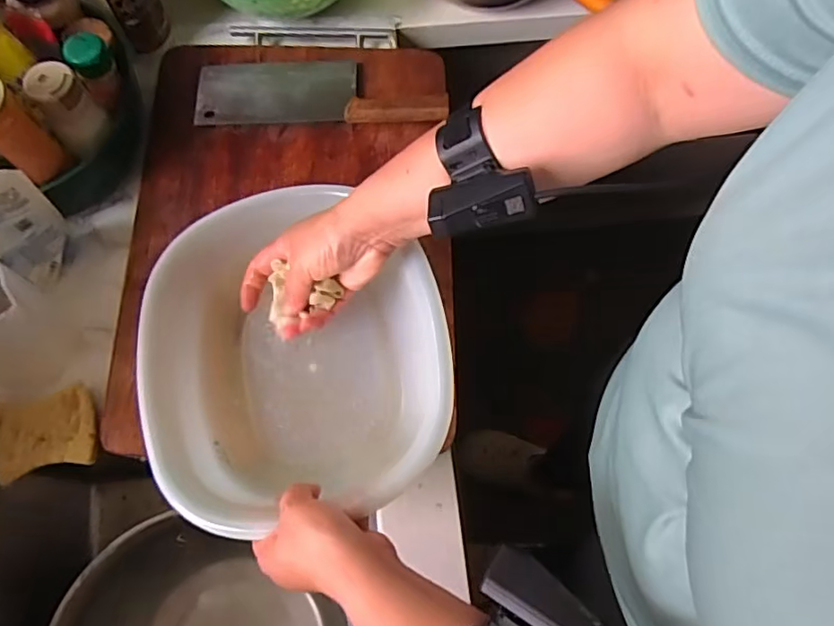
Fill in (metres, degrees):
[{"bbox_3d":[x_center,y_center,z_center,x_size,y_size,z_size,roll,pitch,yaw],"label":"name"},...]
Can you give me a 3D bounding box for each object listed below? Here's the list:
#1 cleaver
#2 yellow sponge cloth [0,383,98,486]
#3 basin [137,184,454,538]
[{"bbox_3d":[-0.113,-0.263,0.682,0.286,0.021,0.089,0,71,-1],"label":"cleaver"},{"bbox_3d":[-0.369,0.116,0.564,0.109,0.028,0.078,-13,72,-6],"label":"yellow sponge cloth"},{"bbox_3d":[-0.115,0.035,0.526,0.258,0.098,0.287,-17,72,-7],"label":"basin"}]

